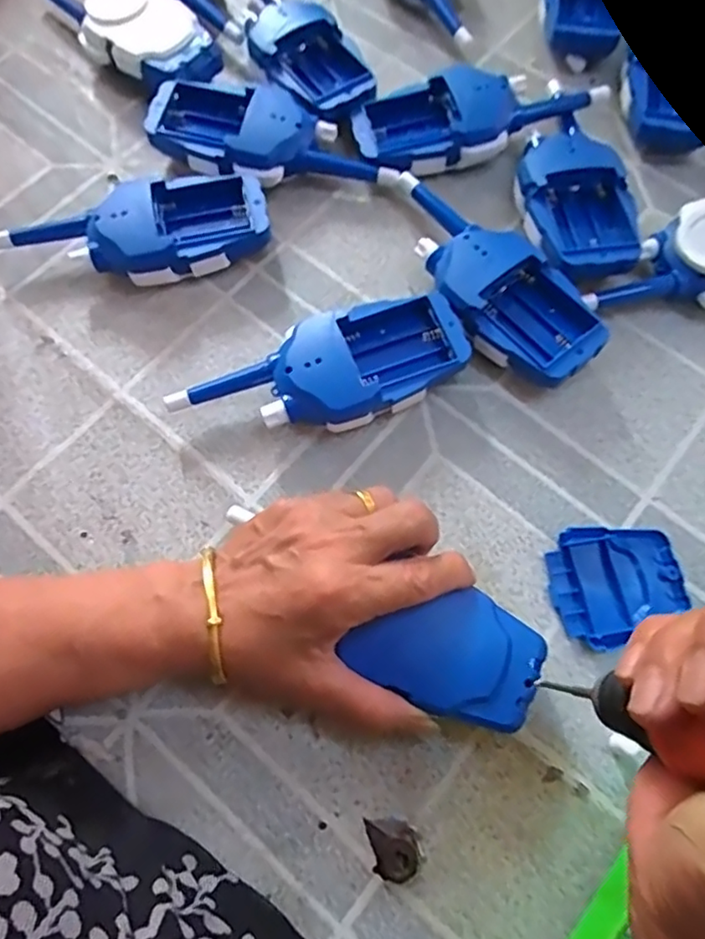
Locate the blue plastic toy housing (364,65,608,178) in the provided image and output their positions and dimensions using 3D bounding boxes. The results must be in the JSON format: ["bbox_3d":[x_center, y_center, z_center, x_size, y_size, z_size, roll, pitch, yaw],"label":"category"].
[{"bbox_3d":[0.084,-0.240,0.404,0.162,0.036,0.062,-11,73,-3],"label":"blue plastic toy housing"}]

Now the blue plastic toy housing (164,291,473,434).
[{"bbox_3d":[-0.016,-0.050,0.335,0.159,0.033,0.059,-20,74,-6],"label":"blue plastic toy housing"}]

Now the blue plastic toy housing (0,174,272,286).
[{"bbox_3d":[-0.137,-0.147,0.376,0.168,0.034,0.063,-14,73,-4],"label":"blue plastic toy housing"}]

